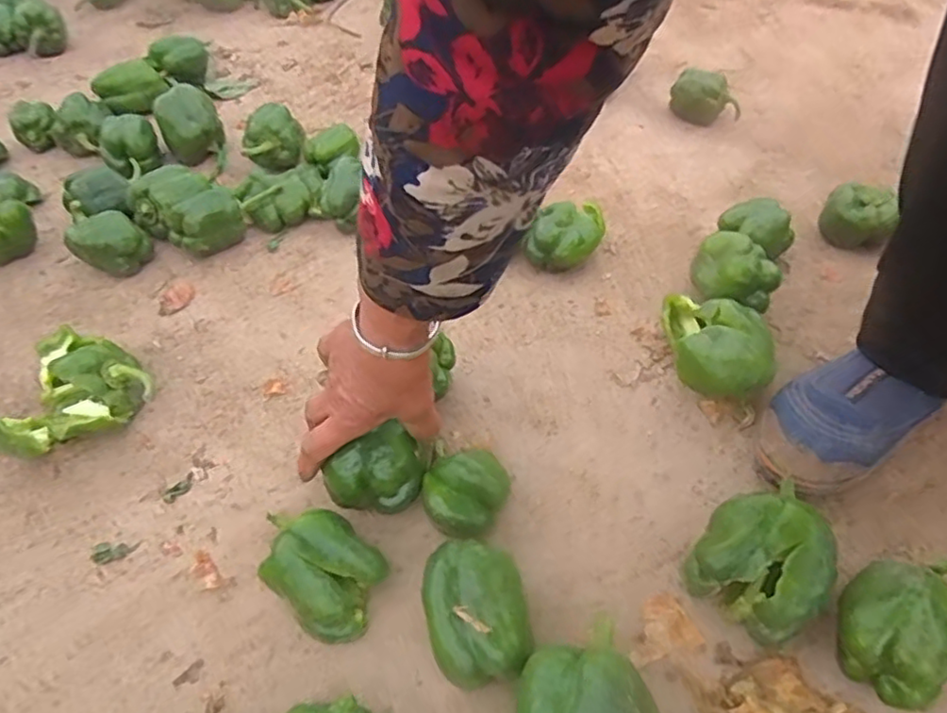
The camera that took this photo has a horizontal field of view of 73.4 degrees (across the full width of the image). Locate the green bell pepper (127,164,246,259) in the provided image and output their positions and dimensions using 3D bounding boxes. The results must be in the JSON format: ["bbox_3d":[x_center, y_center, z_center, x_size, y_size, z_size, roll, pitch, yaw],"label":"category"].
[{"bbox_3d":[-0.310,-0.159,0.700,0.128,0.065,0.082,30,55,25],"label":"green bell pepper"}]

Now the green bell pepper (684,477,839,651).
[{"bbox_3d":[0.195,0.130,0.424,0.075,0.058,0.098,33,56,27],"label":"green bell pepper"}]

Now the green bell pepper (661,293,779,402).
[{"bbox_3d":[0.211,-0.005,0.549,0.084,0.053,0.099,2,48,3],"label":"green bell pepper"}]

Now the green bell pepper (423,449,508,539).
[{"bbox_3d":[-0.004,0.105,0.466,0.063,0.049,0.048,-17,50,-15],"label":"green bell pepper"}]

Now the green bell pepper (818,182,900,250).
[{"bbox_3d":[0.404,-0.143,0.663,0.068,0.057,0.067,26,53,22],"label":"green bell pepper"}]

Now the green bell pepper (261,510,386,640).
[{"bbox_3d":[-0.109,0.142,0.435,0.098,0.049,0.061,32,55,26],"label":"green bell pepper"}]

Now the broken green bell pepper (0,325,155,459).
[{"bbox_3d":[-0.345,0.037,0.540,0.105,0.056,0.119,35,57,28],"label":"broken green bell pepper"}]

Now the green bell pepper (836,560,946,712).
[{"bbox_3d":[0.269,0.162,0.396,0.100,0.064,0.063,-28,54,-23],"label":"green bell pepper"}]

